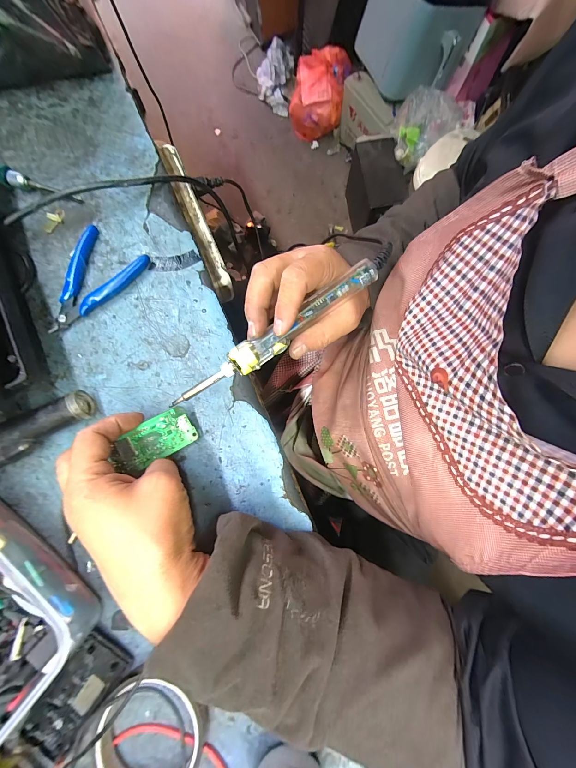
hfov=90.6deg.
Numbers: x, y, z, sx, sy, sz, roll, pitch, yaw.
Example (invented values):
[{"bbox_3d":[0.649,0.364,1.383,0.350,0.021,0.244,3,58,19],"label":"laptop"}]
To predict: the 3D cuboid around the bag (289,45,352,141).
[{"bbox_3d":[0.124,-1.170,1.166,0.228,0.186,0.176,3,80,2],"label":"bag"}]

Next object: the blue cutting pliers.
[{"bbox_3d":[-0.217,-0.109,0.307,0.079,0.014,0.114,33,83,7],"label":"blue cutting pliers"}]

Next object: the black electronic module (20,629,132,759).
[{"bbox_3d":[-0.181,0.265,0.244,0.045,0.010,0.096,36,83,7],"label":"black electronic module"}]

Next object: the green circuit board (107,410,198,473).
[{"bbox_3d":[-0.123,0.052,0.263,0.069,0.004,0.037,-29,94,-18],"label":"green circuit board"}]

